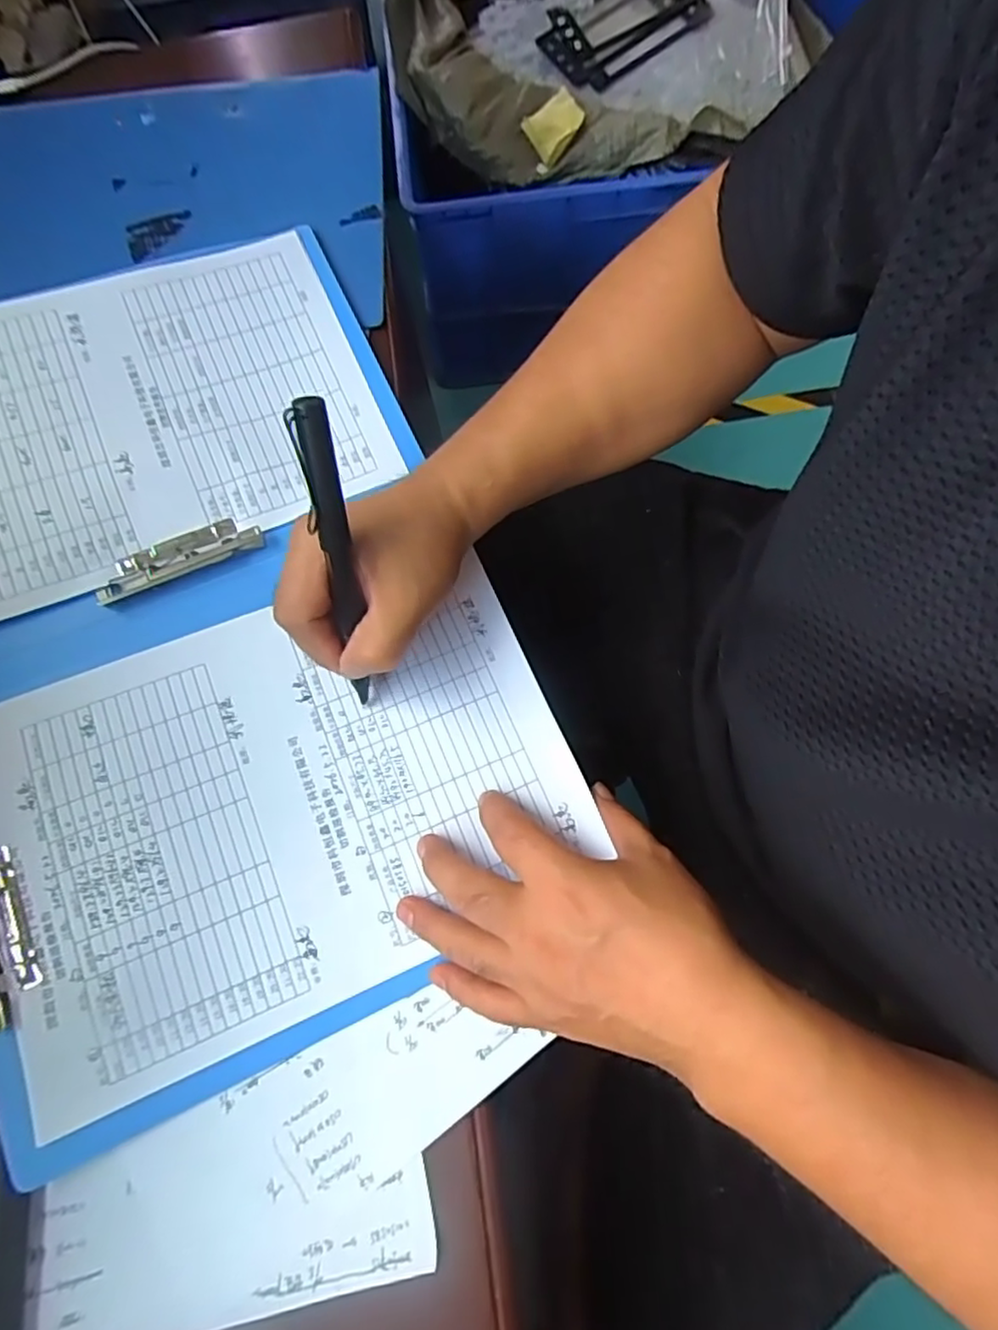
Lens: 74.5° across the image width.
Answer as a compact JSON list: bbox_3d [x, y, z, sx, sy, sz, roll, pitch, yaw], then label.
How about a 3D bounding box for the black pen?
[{"bbox_3d":[-0.075,-0.043,0.310,0.014,0.161,0.012,0,41,1],"label":"black pen"}]

